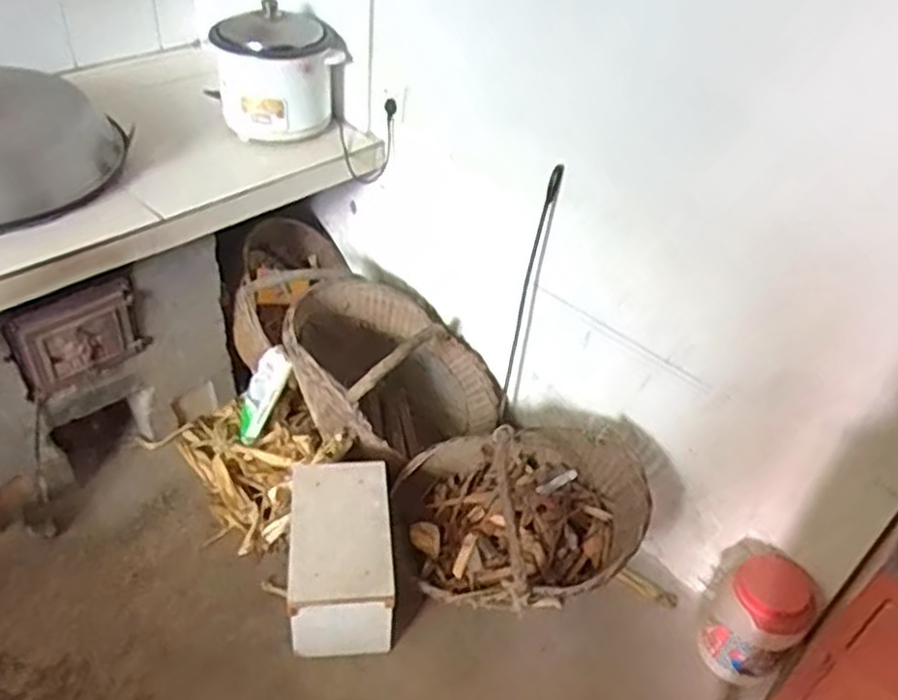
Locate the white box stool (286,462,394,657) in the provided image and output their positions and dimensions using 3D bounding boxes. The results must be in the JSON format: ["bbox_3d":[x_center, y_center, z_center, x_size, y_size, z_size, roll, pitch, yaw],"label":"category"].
[{"bbox_3d":[-0.227,0.427,1.626,0.219,0.225,0.356,-1,40,-8],"label":"white box stool"}]

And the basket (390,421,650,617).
[{"bbox_3d":[0.150,0.387,1.712,0.517,0.280,0.434,-7,41,-16],"label":"basket"}]

